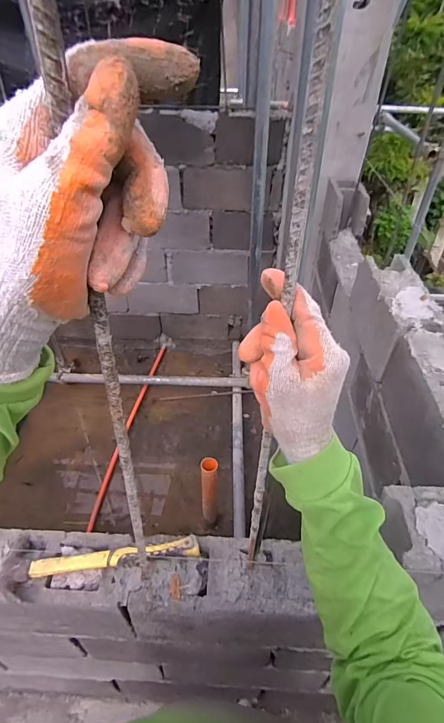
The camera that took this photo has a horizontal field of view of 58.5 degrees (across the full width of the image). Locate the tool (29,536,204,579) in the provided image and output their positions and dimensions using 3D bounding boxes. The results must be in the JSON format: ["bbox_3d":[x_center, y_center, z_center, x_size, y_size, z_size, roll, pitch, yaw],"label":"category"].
[{"bbox_3d":[-0.184,0.341,0.693,0.284,0.024,0.032,-4,42,-5],"label":"tool"}]

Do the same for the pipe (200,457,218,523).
[{"bbox_3d":[-0.046,0.480,1.479,0.063,0.345,0.056,1,42,1],"label":"pipe"}]

